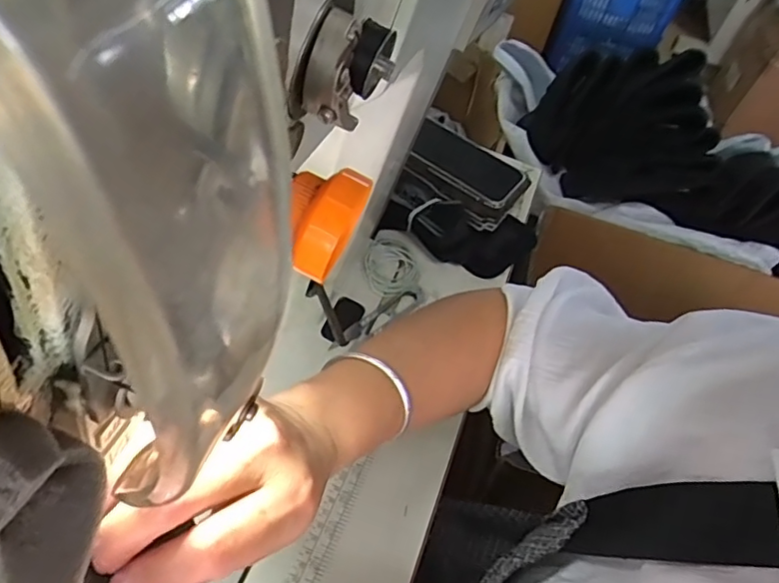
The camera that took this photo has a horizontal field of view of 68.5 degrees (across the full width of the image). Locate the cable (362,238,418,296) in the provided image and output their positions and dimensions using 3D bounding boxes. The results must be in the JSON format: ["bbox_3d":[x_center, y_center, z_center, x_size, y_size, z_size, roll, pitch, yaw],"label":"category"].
[{"bbox_3d":[0.002,-0.028,0.592,0.056,0.010,0.074,21,50,6],"label":"cable"}]

